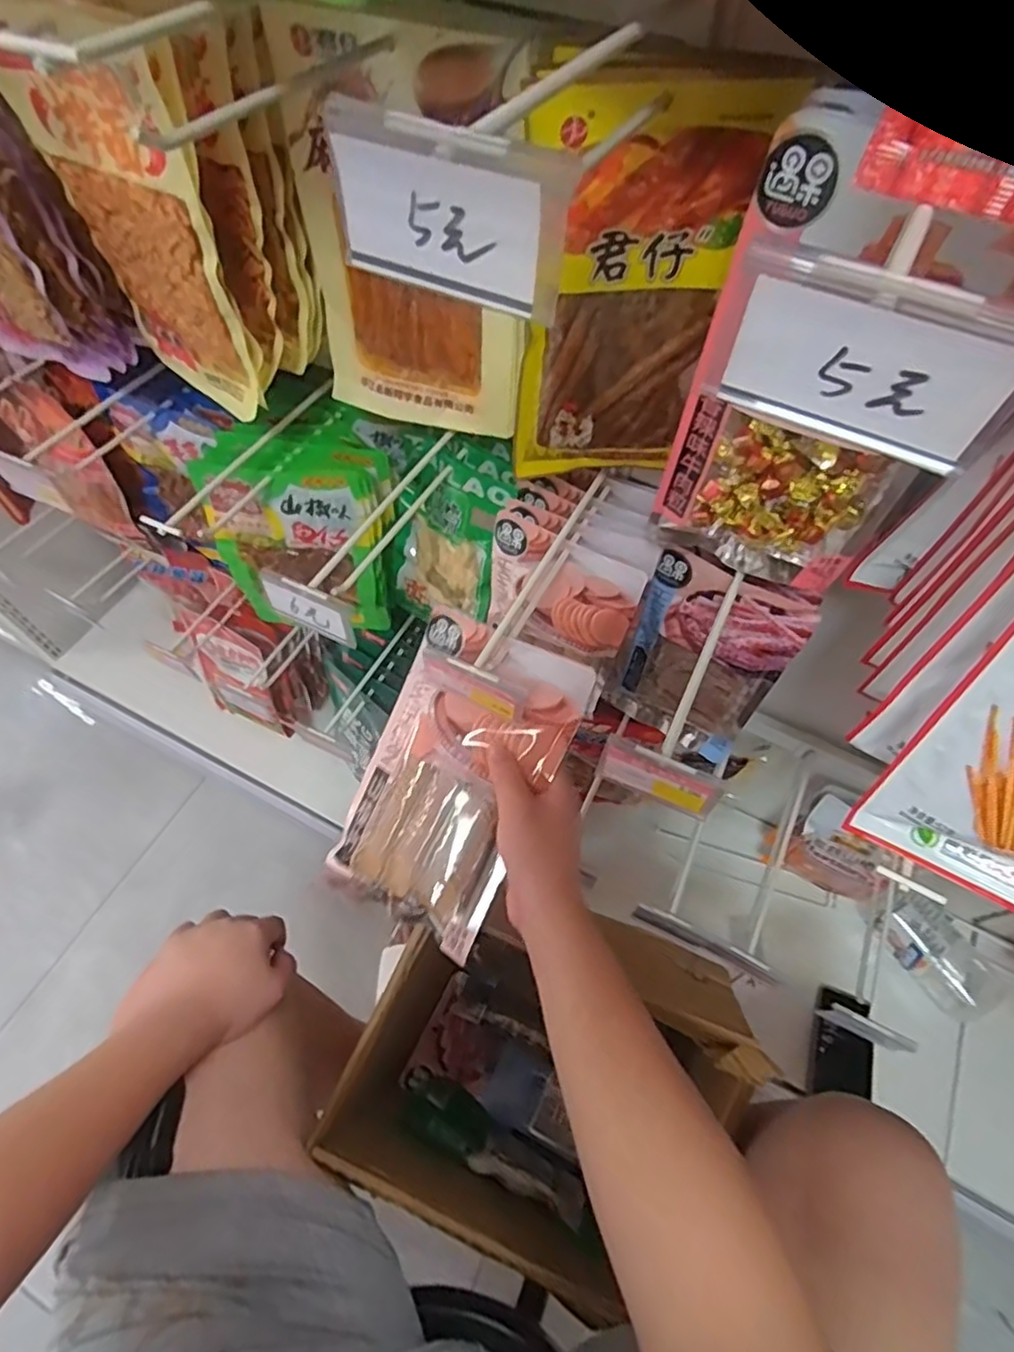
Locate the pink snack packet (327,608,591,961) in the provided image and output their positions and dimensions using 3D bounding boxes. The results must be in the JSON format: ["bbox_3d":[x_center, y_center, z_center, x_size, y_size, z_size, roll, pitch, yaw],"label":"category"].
[{"bbox_3d":[-0.043,0.078,0.520,0.147,0.022,0.240,26,90,15],"label":"pink snack packet"}]

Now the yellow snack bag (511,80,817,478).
[{"bbox_3d":[0.075,-0.233,0.424,0.125,0.240,0.015,2,54,-2],"label":"yellow snack bag"}]

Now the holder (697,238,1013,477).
[{"bbox_3d":[0.098,-0.087,0.178,0.079,0.047,0.006,26,63,13],"label":"holder"}]

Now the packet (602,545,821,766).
[{"bbox_3d":[0.190,-0.005,0.658,0.149,0.270,0.028,30,59,17],"label":"packet"}]

